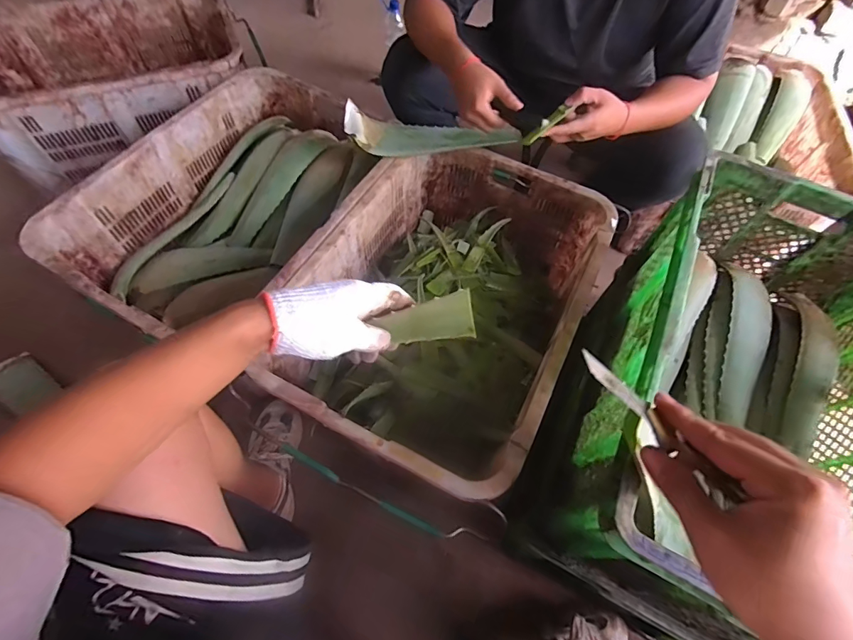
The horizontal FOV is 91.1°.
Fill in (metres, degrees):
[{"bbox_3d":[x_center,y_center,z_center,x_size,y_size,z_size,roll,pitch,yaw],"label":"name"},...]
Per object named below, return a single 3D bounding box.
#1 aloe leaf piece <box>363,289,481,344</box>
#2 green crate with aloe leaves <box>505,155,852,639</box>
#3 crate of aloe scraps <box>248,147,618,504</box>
[{"bbox_3d":[-0.003,0.000,0.407,0.096,0.004,0.043,-9,95,9],"label":"aloe leaf piece"},{"bbox_3d":[0.482,0.121,0.642,0.400,0.322,0.644,25,61,11],"label":"green crate with aloe leaves"},{"bbox_3d":[0.035,-0.037,0.853,0.486,0.252,0.674,26,61,12],"label":"crate of aloe scraps"}]

